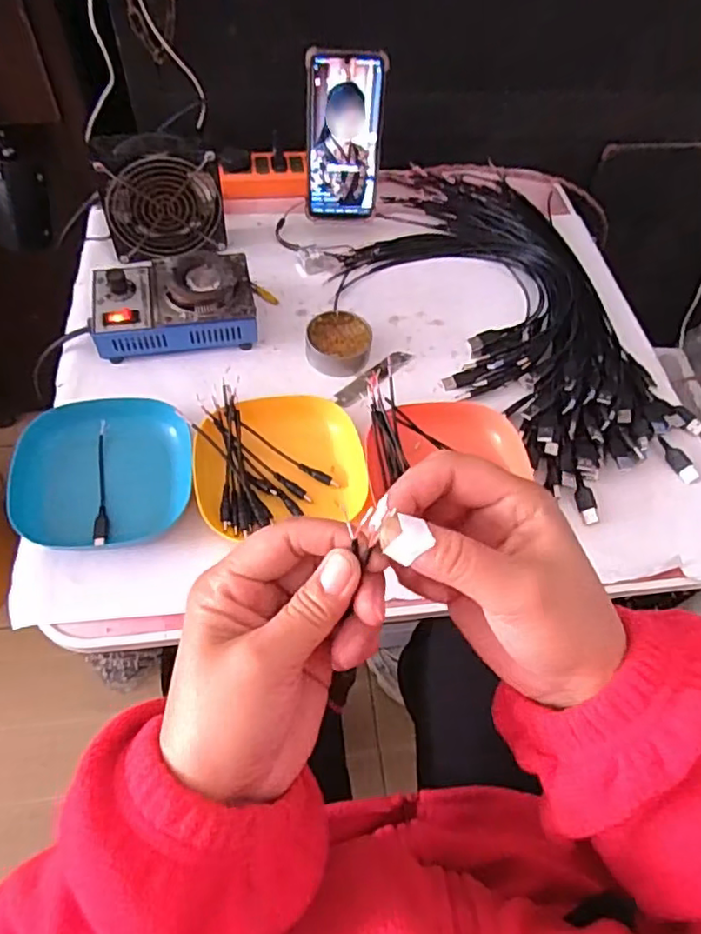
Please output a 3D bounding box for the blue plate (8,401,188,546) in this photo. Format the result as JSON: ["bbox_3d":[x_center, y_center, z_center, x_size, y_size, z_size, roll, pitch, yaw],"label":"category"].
[{"bbox_3d":[-0.202,0.000,0.504,0.131,0.027,0.134,2,59,-3],"label":"blue plate"}]

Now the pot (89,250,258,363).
[{"bbox_3d":[-0.172,-0.162,0.594,0.150,0.055,0.094,-9,60,-10],"label":"pot"}]

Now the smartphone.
[{"bbox_3d":[-0.006,-0.340,0.643,0.077,0.165,0.009,0,45,-3],"label":"smartphone"}]

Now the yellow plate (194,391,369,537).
[{"bbox_3d":[-0.062,-0.005,0.526,0.137,0.030,0.116,-12,60,-12],"label":"yellow plate"}]

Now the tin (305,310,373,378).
[{"bbox_3d":[-0.011,-0.123,0.604,0.063,0.024,0.064,2,59,-3],"label":"tin"}]

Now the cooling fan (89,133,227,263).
[{"bbox_3d":[-0.196,-0.281,0.636,0.119,0.110,0.054,-17,61,-14],"label":"cooling fan"}]

